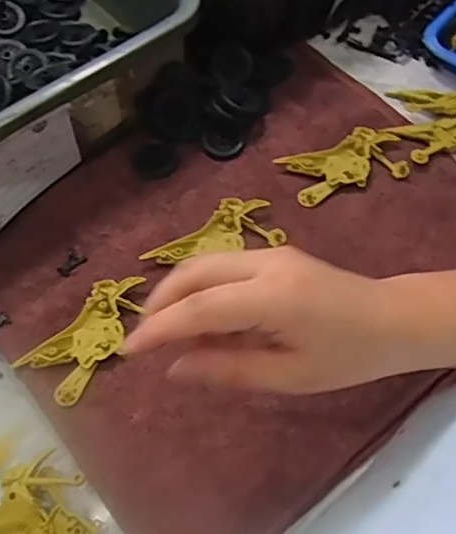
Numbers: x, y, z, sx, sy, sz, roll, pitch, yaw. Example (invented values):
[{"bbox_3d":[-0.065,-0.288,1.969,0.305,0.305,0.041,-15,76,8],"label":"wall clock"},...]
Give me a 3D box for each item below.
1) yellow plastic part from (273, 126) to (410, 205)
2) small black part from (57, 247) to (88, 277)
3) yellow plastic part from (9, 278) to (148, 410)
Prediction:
[{"bbox_3d":[0.097,-0.087,0.477,0.102,0.011,0.051,-17,66,-10],"label":"yellow plastic part"},{"bbox_3d":[-0.123,-0.004,0.436,0.017,0.004,0.022,38,69,15],"label":"small black part"},{"bbox_3d":[-0.097,0.047,0.406,0.050,0.010,0.099,35,68,13],"label":"yellow plastic part"}]

